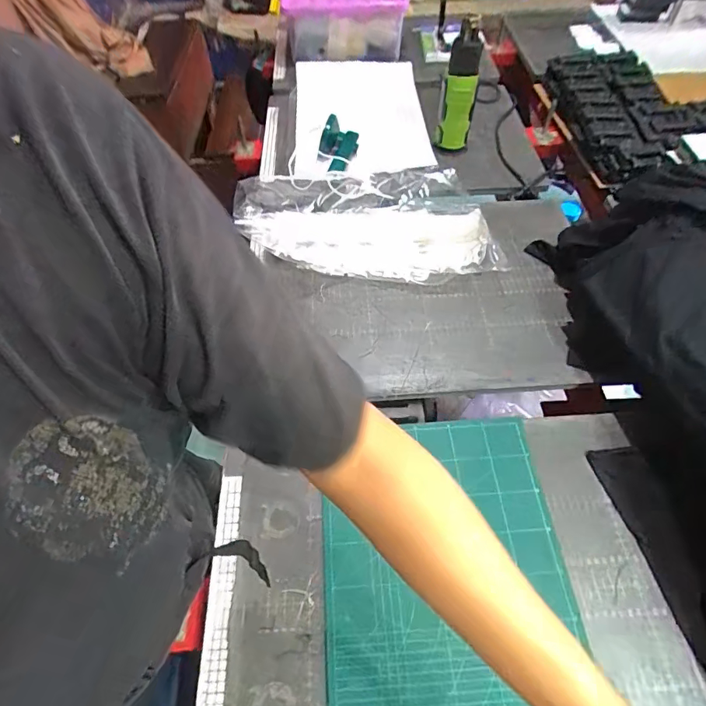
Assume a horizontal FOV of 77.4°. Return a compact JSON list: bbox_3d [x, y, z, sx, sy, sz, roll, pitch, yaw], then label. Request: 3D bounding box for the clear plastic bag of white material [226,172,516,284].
[{"bbox_3d":[0.009,-0.271,0.884,0.508,0.060,0.287,4,57,3],"label":"clear plastic bag of white material"}]

